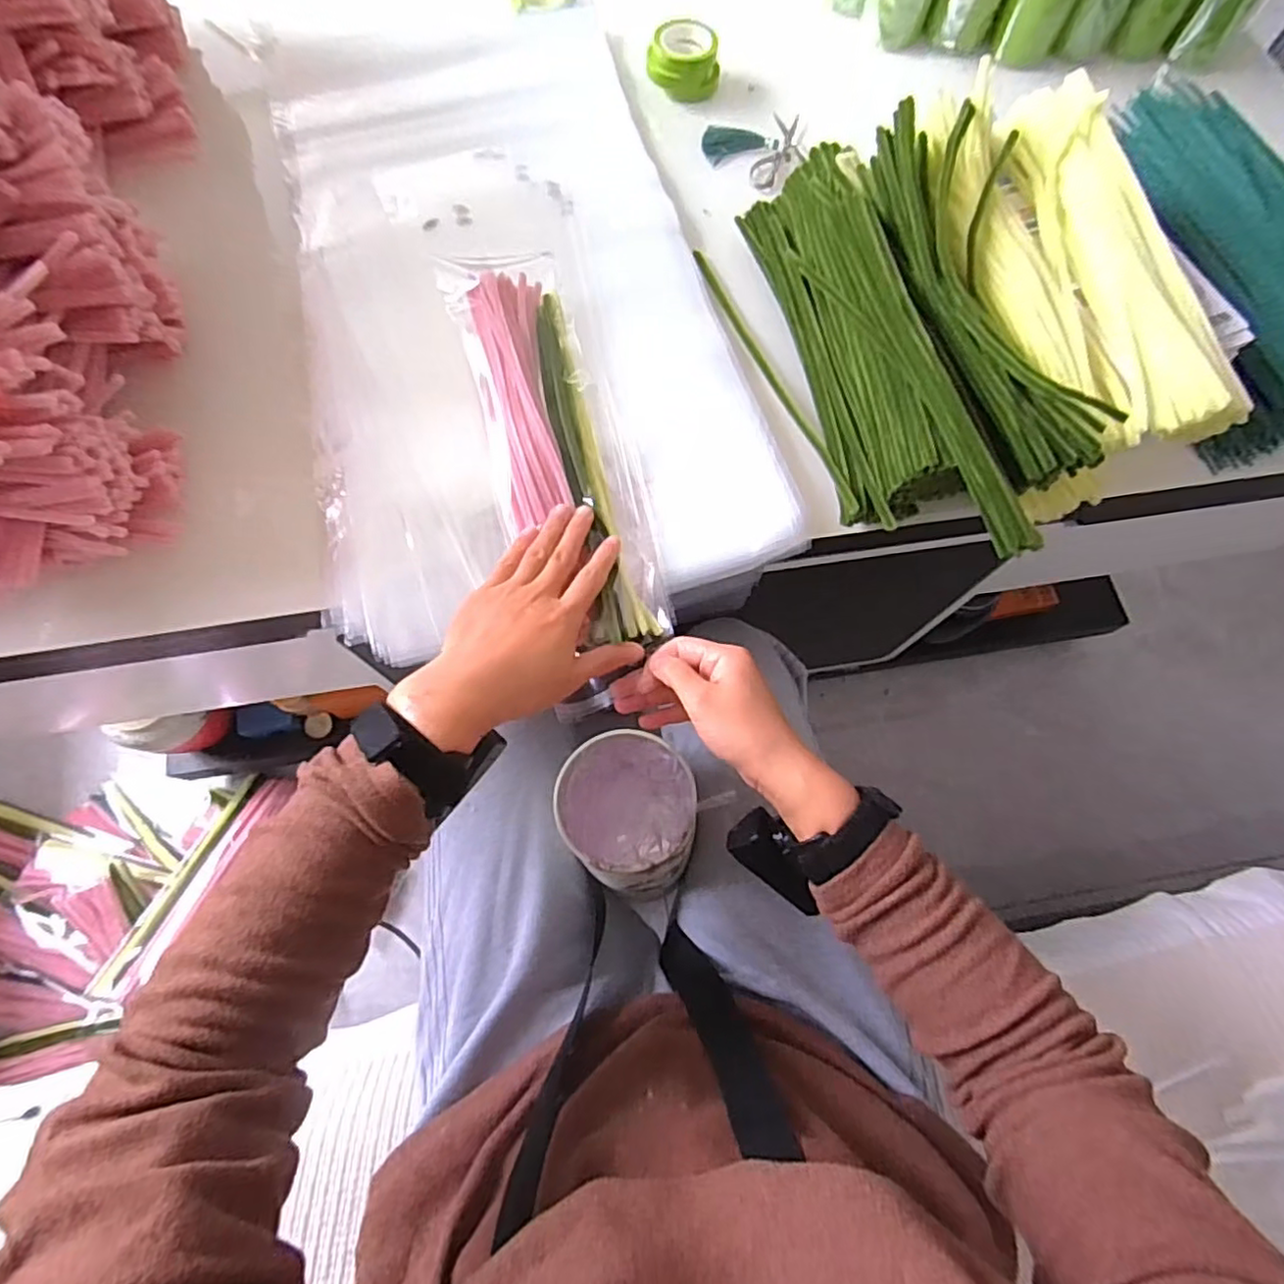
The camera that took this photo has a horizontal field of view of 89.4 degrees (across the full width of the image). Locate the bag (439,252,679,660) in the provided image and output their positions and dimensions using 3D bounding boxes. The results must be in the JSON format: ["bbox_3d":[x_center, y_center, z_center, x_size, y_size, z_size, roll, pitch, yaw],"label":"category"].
[{"bbox_3d":[-0.063,-0.151,0.471,0.100,0.029,0.332,-20,75,-8],"label":"bag"}]

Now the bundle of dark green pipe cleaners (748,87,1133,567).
[{"bbox_3d":[0.195,-0.226,0.470,0.174,0.074,0.363,-5,72,-3],"label":"bundle of dark green pipe cleaners"}]

